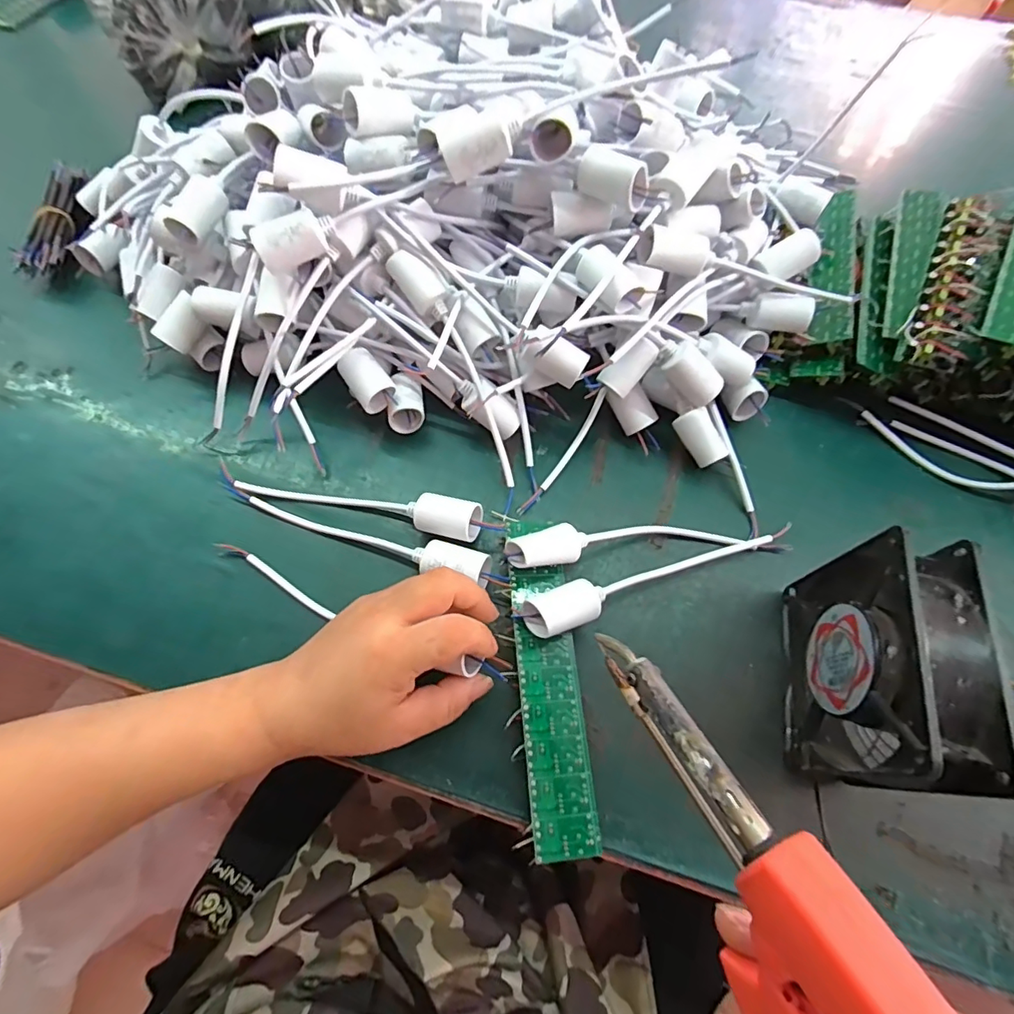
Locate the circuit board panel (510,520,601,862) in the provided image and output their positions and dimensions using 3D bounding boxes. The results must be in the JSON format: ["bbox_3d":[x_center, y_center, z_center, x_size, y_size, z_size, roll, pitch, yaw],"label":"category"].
[{"bbox_3d":[0.025,0.103,0.332,0.038,0.017,0.206,1,64,-11],"label":"circuit board panel"}]

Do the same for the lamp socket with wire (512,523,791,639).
[{"bbox_3d":[0.106,0.046,0.348,0.200,0.047,0.025,-19,66,-10],"label":"lamp socket with wire"}]

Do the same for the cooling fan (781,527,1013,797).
[{"bbox_3d":[0.206,0.090,0.287,0.039,0.119,0.120,11,65,4],"label":"cooling fan"}]

